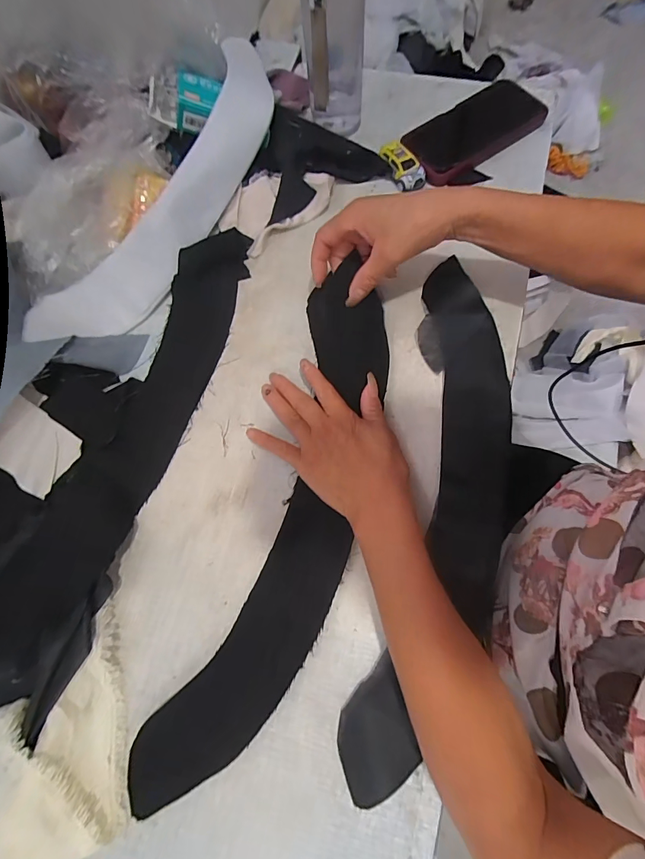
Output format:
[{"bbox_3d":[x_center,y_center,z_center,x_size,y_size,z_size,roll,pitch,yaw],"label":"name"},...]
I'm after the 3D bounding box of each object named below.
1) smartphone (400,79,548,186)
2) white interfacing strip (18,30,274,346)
[{"bbox_3d":[0.177,-0.355,0.458,0.177,0.015,0.084,-35,74,-7],"label":"smartphone"},{"bbox_3d":[-0.155,-0.271,0.430,0.095,0.050,0.441,25,76,11],"label":"white interfacing strip"}]

